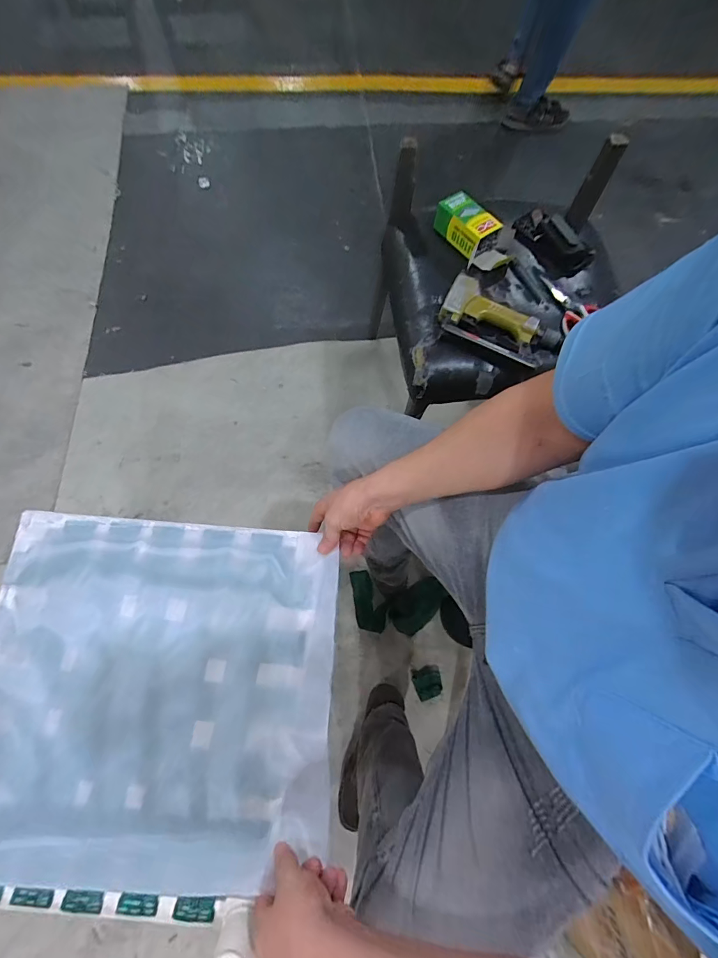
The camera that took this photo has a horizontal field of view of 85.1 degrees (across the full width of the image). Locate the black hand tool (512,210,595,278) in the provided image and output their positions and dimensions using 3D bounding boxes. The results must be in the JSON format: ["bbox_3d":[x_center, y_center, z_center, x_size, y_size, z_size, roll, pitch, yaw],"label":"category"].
[{"bbox_3d":[0.377,-0.465,0.777,0.081,0.032,0.161,-36,73,-15],"label":"black hand tool"}]

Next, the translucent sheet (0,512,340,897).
[{"bbox_3d":[-0.276,0.275,0.520,0.476,0.038,0.436,3,68,-2],"label":"translucent sheet"}]

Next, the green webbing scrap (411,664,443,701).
[{"bbox_3d":[0.162,0.475,0.916,0.068,0.004,0.066,-20,71,-3],"label":"green webbing scrap"}]

